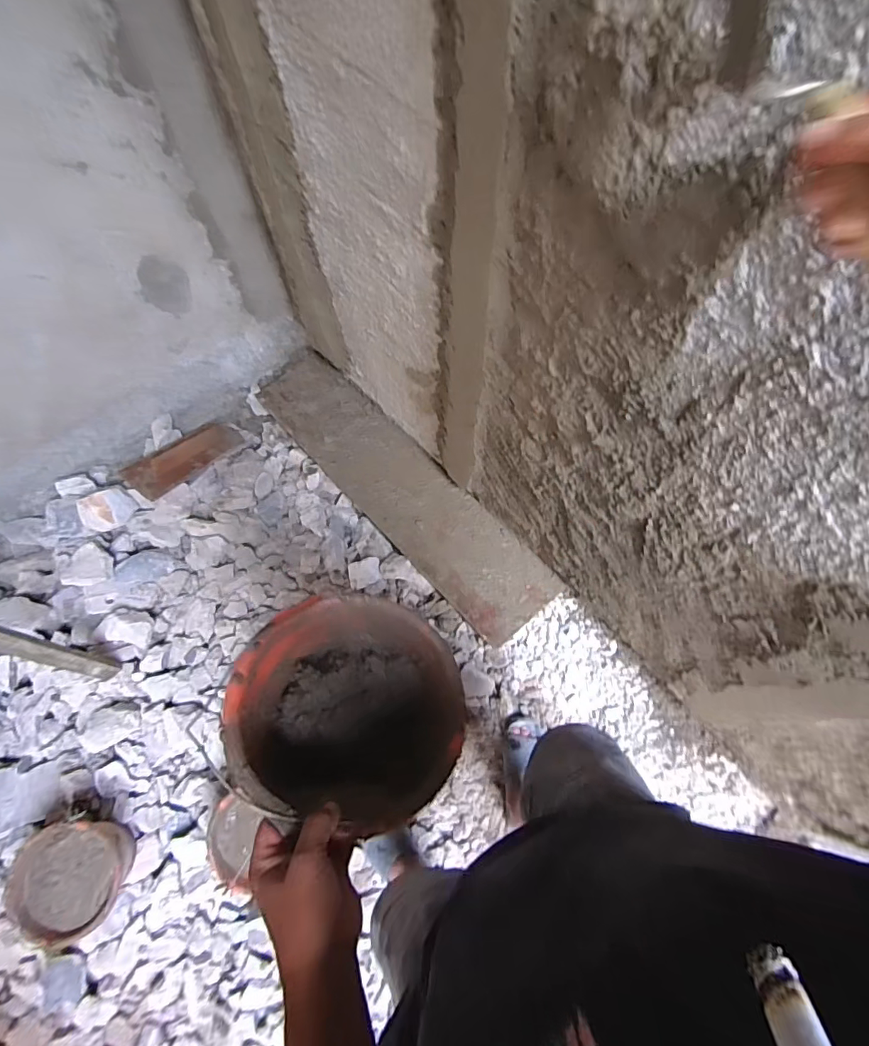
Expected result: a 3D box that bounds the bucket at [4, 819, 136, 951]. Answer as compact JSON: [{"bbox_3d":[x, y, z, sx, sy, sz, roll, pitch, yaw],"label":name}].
[{"bbox_3d":[-0.860,0.848,1.179,0.266,0.177,0.240,-18,71,-6],"label":"bucket"}]

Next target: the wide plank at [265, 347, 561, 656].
[{"bbox_3d":[-0.170,-0.178,1.690,0.299,0.053,1.372,-40,67,-13],"label":"wide plank"}]

